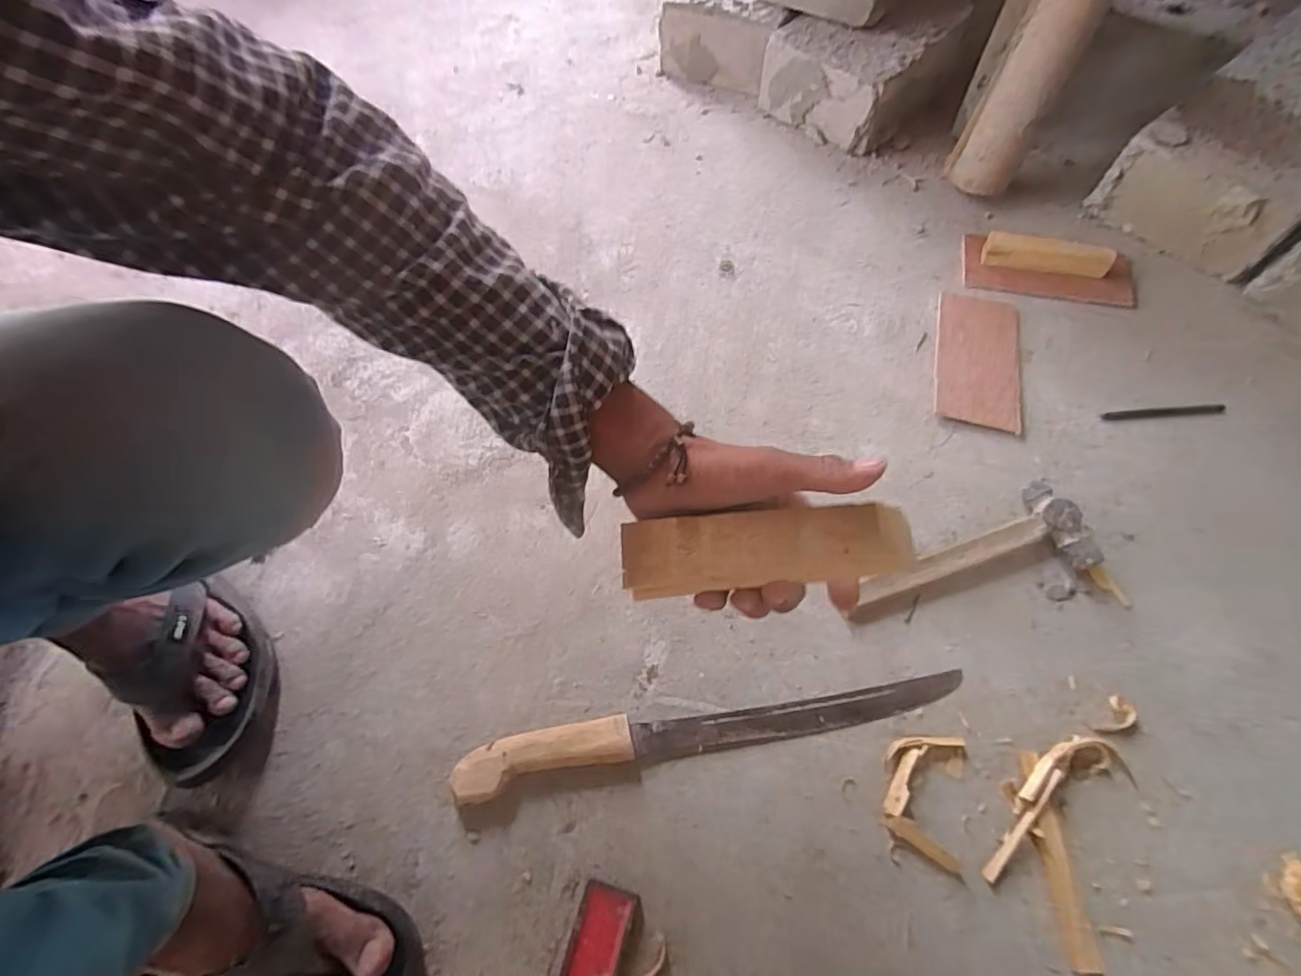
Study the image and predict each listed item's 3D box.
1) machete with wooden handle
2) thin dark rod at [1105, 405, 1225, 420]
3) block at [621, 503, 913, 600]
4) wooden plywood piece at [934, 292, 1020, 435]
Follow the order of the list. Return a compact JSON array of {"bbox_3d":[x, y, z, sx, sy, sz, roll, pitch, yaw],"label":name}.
[{"bbox_3d":[0.054,0.203,0.487,0.430,0.027,0.044,-10,61,-4],"label":"machete with wooden handle"},{"bbox_3d":[0.575,-0.085,0.635,0.132,0.004,0.012,-3,61,0],"label":"thin dark rod"},{"bbox_3d":[0.060,0.035,0.311,0.148,0.031,0.034,-6,61,12],"label":"block"},{"bbox_3d":[0.390,-0.157,0.678,0.092,0.007,0.197,14,63,9],"label":"wooden plywood piece"}]

